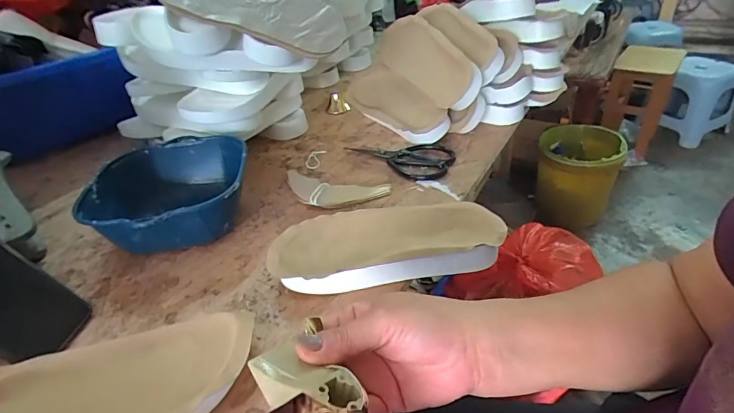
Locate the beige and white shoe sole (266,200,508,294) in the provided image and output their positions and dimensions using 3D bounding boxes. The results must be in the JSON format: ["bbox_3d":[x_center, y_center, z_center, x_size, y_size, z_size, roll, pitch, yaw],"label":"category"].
[{"bbox_3d":[0.023,0.041,0.453,0.244,0.035,0.105,-8,36,-2],"label":"beige and white shoe sole"}]

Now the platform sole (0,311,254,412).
[{"bbox_3d":[-0.210,0.153,0.336,0.239,0.038,0.098,-14,37,-9],"label":"platform sole"}]

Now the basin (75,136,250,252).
[{"bbox_3d":[-0.242,-0.010,0.527,0.181,0.079,0.195,-4,36,3],"label":"basin"}]

